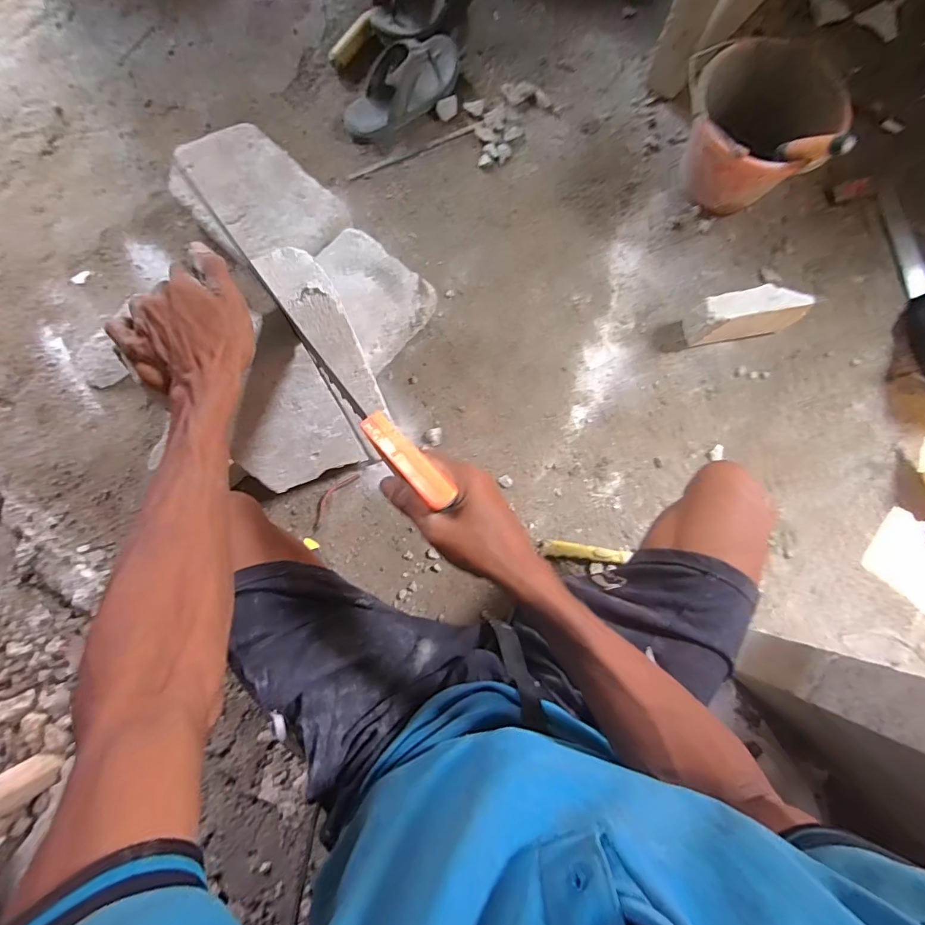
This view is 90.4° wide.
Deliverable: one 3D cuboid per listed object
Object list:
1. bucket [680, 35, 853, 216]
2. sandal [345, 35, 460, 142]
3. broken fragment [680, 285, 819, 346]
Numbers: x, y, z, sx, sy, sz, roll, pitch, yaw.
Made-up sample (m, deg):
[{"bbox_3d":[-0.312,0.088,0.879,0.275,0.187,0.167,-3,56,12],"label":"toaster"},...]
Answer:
[{"bbox_3d":[0.506,-0.571,0.810,0.232,0.182,0.225,0,79,0],"label":"bucket"},{"bbox_3d":[-0.119,-0.745,0.895,0.261,0.081,0.119,-29,80,-5],"label":"sandal"},{"bbox_3d":[0.493,-0.257,0.803,0.189,0.081,0.064,-10,79,-2],"label":"broken fragment"}]

